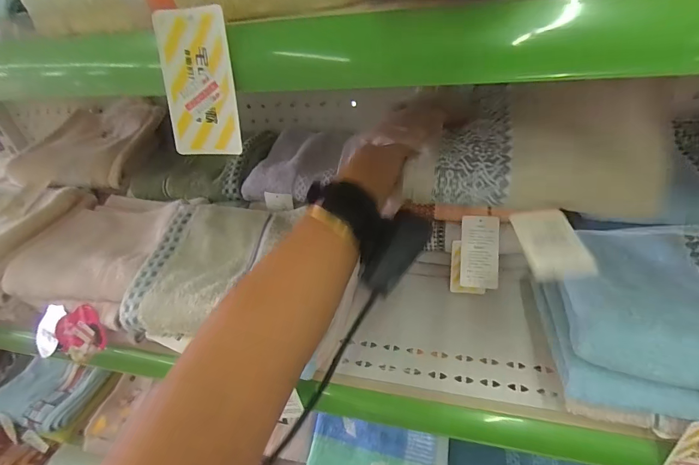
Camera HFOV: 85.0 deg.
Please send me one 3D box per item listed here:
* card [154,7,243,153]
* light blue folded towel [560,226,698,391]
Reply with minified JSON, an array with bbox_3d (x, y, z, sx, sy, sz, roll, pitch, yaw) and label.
[{"bbox_3d":[-0.076,-0.075,0.195,0.038,0.069,0.005,3,21,15],"label":"card"},{"bbox_3d":[0.277,0.049,0.307,0.188,0.027,0.160,6,39,18],"label":"light blue folded towel"}]

